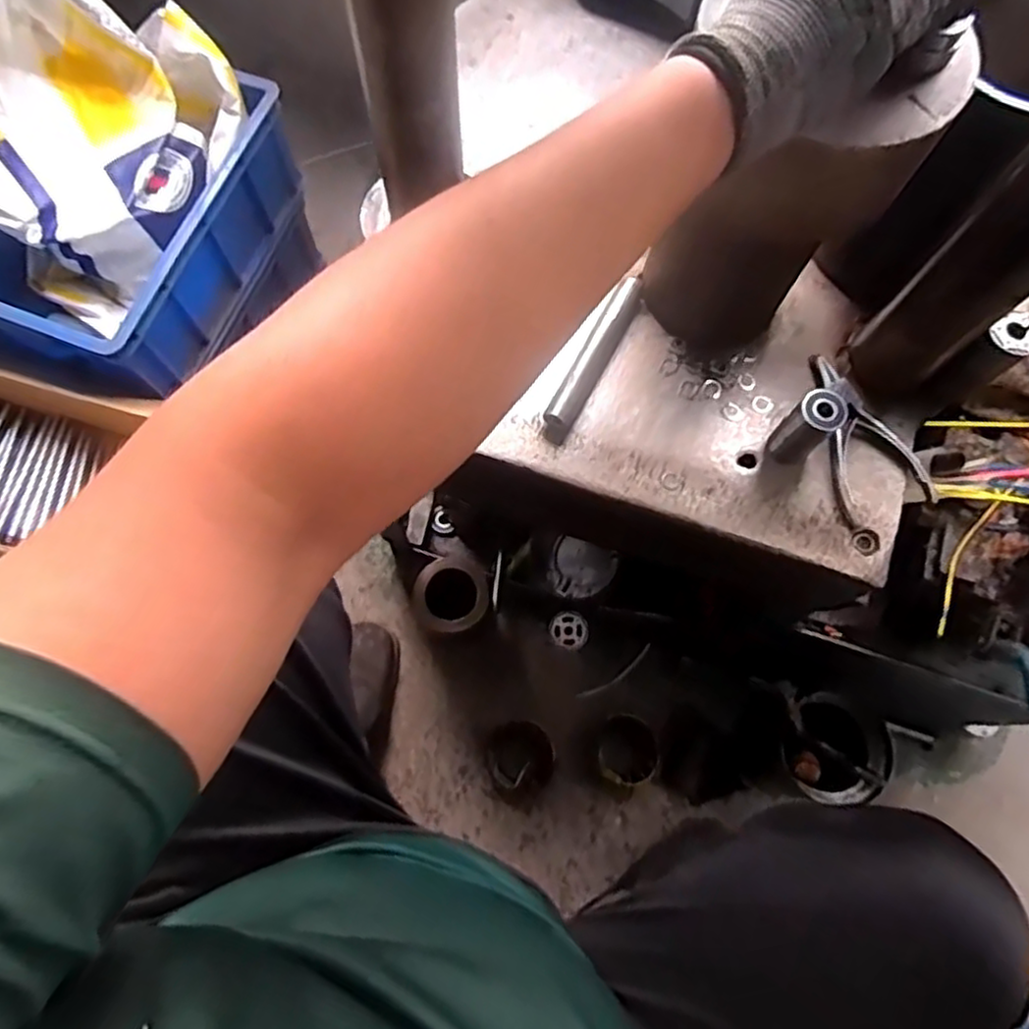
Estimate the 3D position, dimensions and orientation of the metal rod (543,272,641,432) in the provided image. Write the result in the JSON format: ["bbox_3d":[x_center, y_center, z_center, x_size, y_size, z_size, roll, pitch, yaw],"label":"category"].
[{"bbox_3d":[0.066,-0.130,0.538,0.021,0.015,0.144,27,74,7],"label":"metal rod"}]

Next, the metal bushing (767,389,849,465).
[{"bbox_3d":[0.215,-0.062,0.500,0.032,0.062,0.031,0,72,-2],"label":"metal bushing"}]

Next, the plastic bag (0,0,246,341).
[{"bbox_3d":[-0.496,-0.455,0.789,0.323,0.242,0.296,-42,78,-13],"label":"plastic bag"}]

